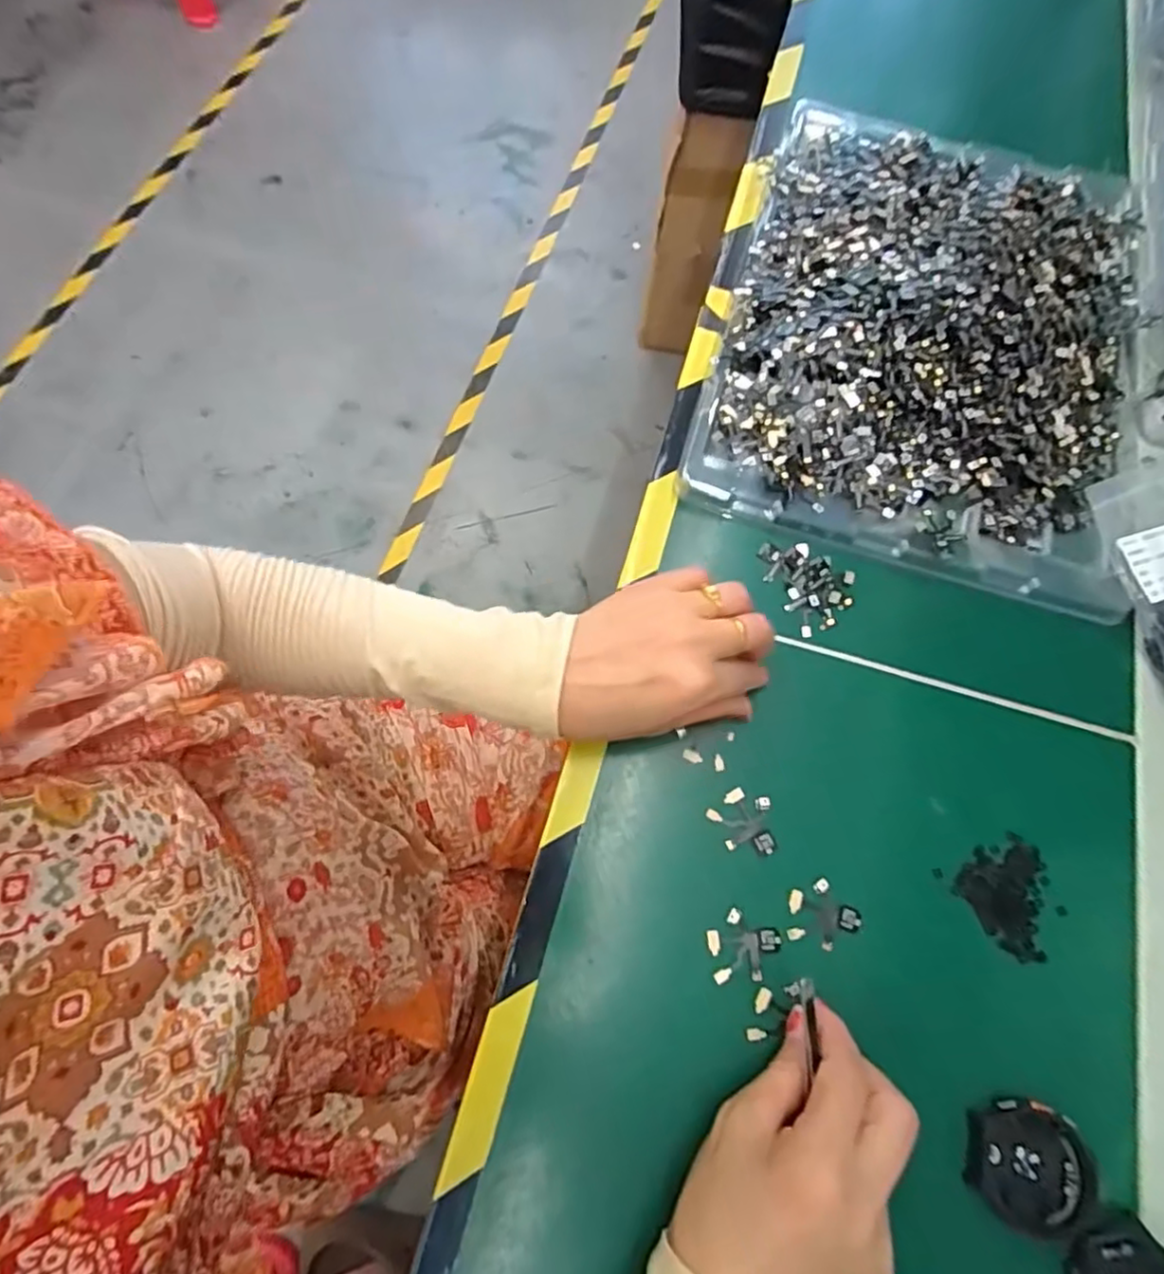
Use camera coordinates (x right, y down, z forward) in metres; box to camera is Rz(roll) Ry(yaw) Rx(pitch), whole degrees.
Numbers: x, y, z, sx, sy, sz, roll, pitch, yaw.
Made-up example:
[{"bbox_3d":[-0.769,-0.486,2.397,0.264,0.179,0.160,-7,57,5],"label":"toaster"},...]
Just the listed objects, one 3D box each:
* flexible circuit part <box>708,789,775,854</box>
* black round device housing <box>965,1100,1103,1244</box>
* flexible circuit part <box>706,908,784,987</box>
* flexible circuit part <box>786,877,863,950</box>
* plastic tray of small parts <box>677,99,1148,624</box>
[{"bbox_3d":[0.083,0.095,0.331,0.034,0.004,0.030,6,70,-1],"label":"flexible circuit part"},{"bbox_3d":[0.198,0.233,0.281,0.053,0.006,0.047,-5,71,-5],"label":"black round device housing"},{"bbox_3d":[0.080,0.150,0.310,0.035,0.004,0.031,-10,71,-6],"label":"flexible circuit part"},{"bbox_3d":[0.118,0.138,0.317,0.036,0.004,0.030,-28,74,-12],"label":"flexible circuit part"},{"bbox_3d":[0.238,-0.221,0.428,0.265,0.035,0.371,18,71,4],"label":"plastic tray of small parts"}]

